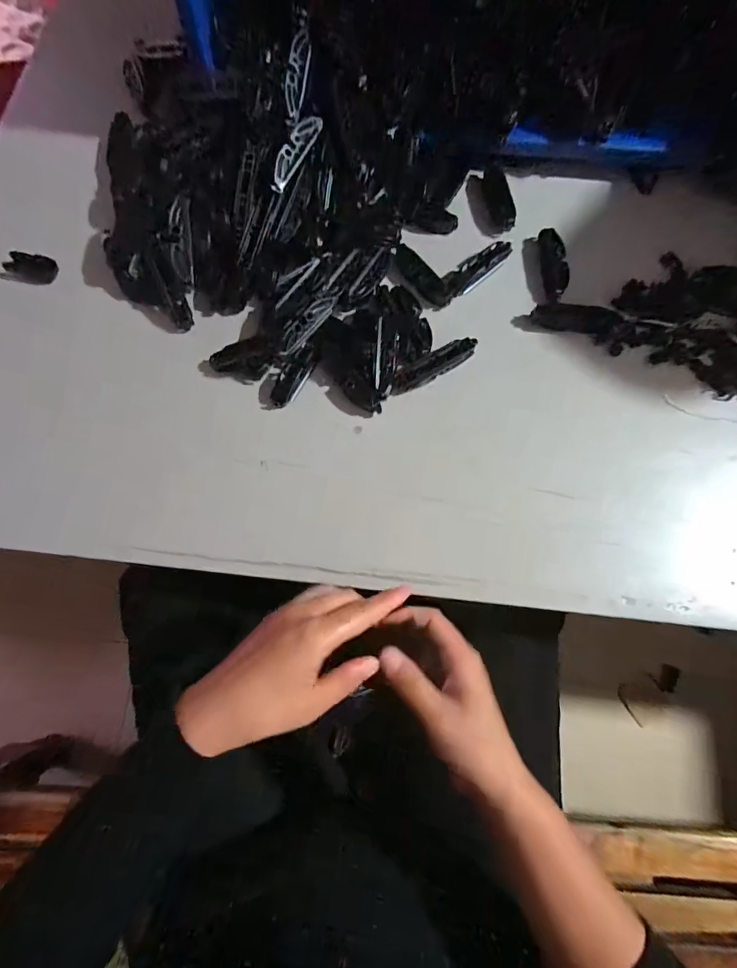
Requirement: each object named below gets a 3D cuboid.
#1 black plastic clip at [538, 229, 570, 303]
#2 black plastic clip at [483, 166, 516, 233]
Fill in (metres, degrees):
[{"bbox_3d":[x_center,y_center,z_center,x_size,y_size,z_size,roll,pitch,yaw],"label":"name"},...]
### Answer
[{"bbox_3d":[0.180,-0.210,0.437,0.024,0.008,0.085,2,74,0],"label":"black plastic clip"},{"bbox_3d":[0.133,-0.285,0.454,0.023,0.009,0.071,-9,74,-3],"label":"black plastic clip"}]

